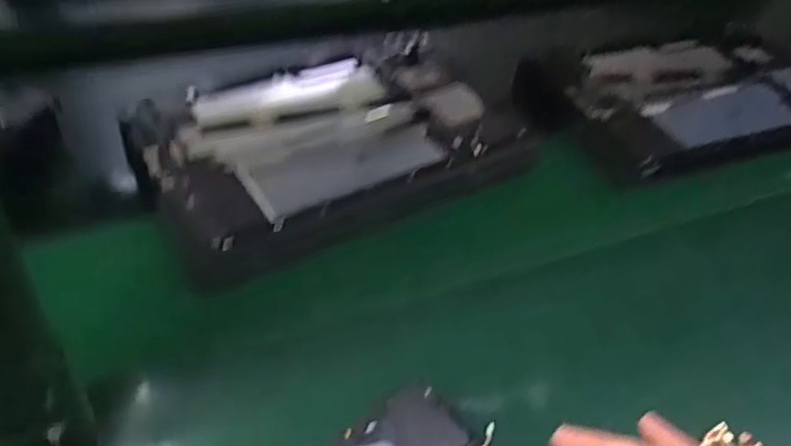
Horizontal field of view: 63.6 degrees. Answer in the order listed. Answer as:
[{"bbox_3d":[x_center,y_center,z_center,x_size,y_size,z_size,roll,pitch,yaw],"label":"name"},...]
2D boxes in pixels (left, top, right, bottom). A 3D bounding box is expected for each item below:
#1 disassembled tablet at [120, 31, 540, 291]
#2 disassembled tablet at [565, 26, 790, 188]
[{"bbox_3d":[-0.043,-0.060,0.423,0.238,0.009,0.161,-23,54,-26],"label":"disassembled tablet"},{"bbox_3d":[0.237,-0.104,0.508,0.254,0.021,0.152,-15,51,-20],"label":"disassembled tablet"}]

